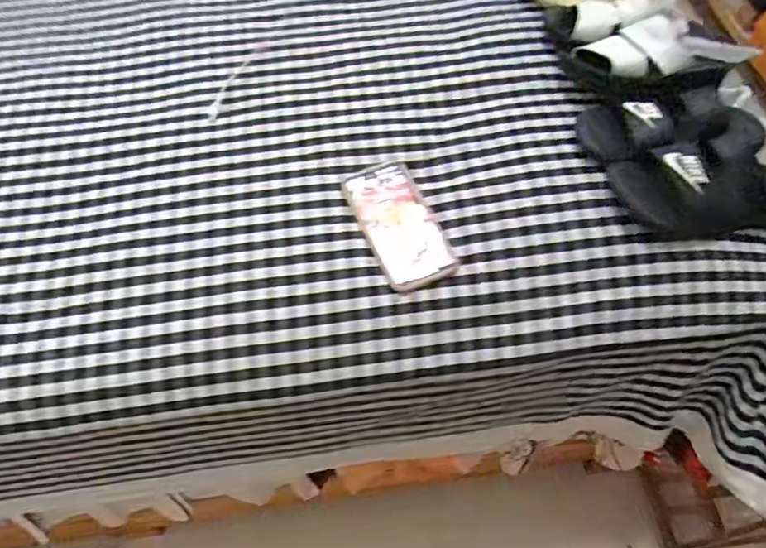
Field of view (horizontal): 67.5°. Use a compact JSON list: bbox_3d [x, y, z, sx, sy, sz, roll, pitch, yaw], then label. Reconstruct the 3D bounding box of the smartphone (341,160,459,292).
[{"bbox_3d":[0.017,-0.063,0.664,0.083,0.010,0.169,-21,61,-10],"label":"smartphone"}]

